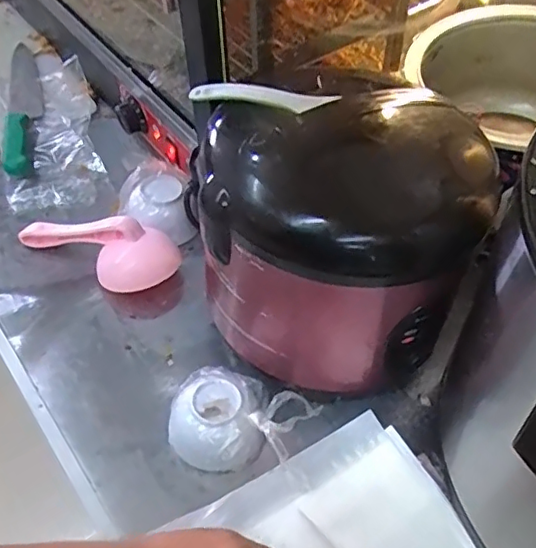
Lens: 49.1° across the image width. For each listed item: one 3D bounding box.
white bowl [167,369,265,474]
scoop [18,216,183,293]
[{"bbox_3d":[-0.054,0.136,0.537,0.073,0.041,0.084,-23,54,-15],"label":"white bowl"},{"bbox_3d":[-0.203,-0.029,0.676,0.198,0.060,0.075,12,53,12],"label":"scoop"}]

